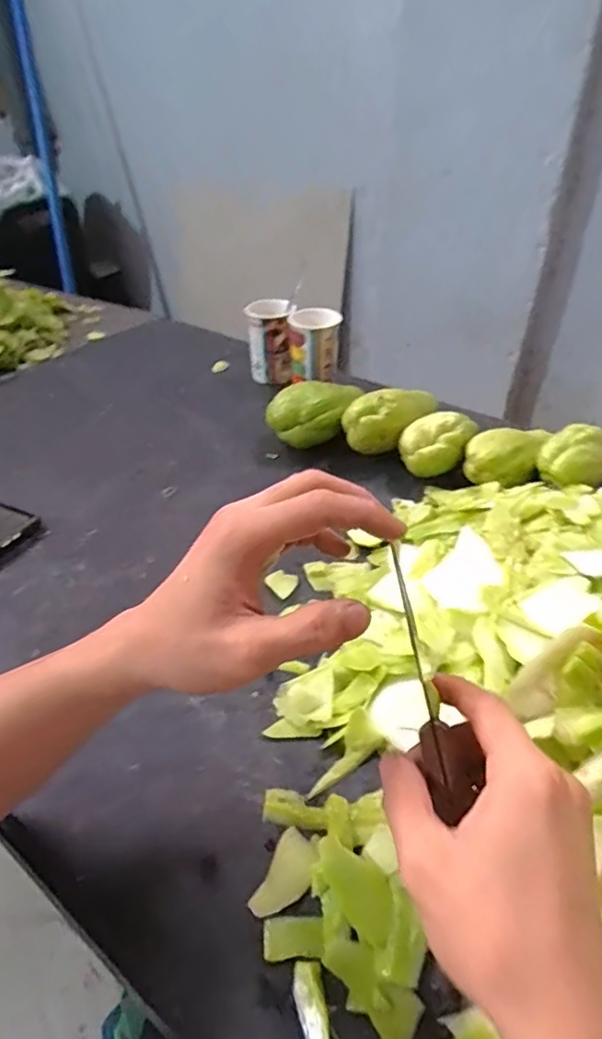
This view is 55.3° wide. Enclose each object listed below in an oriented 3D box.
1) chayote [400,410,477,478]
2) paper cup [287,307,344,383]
[{"bbox_3d":[0.168,-0.091,0.690,0.096,0.060,0.072,-12,77,-3],"label":"chayote"},{"bbox_3d":[0.018,-0.257,0.861,0.076,0.097,0.071,-1,37,1],"label":"paper cup"}]

